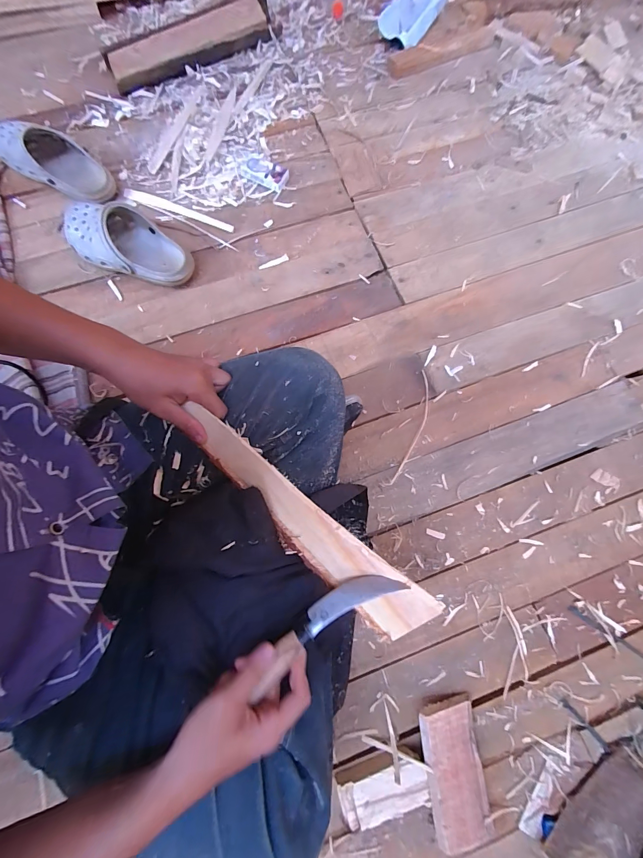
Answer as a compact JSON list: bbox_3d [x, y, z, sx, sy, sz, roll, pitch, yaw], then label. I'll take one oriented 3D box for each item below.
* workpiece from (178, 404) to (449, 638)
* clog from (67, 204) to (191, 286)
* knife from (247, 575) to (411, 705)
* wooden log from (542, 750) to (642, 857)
[{"bbox_3d":[-0.019,0.103,0.387,0.338,0.041,0.063,44,80,0],"label":"workpiece"},{"bbox_3d":[-0.371,-0.358,0.671,0.250,0.071,0.113,20,77,6],"label":"clog"},{"bbox_3d":[0.008,0.197,0.356,0.172,0.015,0.039,-29,77,-21],"label":"knife"},{"bbox_3d":[0.375,0.512,0.444,0.169,0.038,0.084,-42,79,-9],"label":"wooden log"}]

